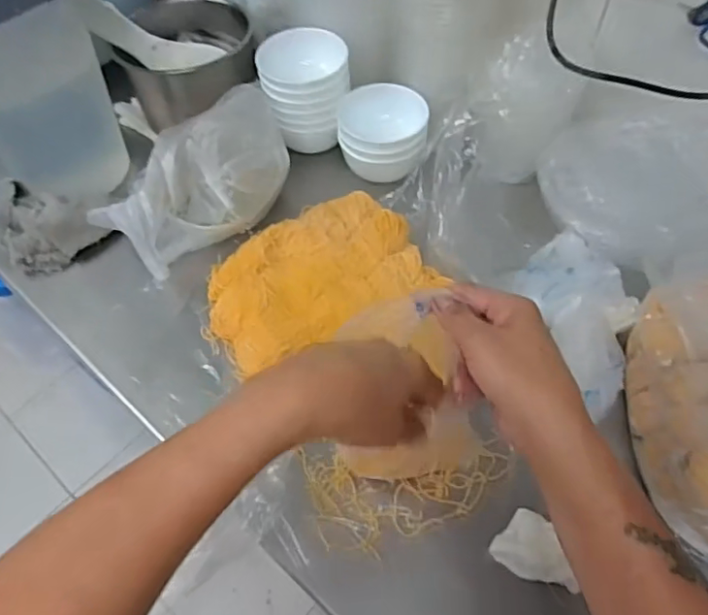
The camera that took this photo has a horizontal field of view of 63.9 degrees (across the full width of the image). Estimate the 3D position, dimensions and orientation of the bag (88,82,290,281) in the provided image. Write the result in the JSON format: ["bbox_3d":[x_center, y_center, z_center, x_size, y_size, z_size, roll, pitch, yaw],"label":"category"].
[{"bbox_3d":[-0.154,-0.139,0.621,0.121,0.098,0.235,32,62,22],"label":"bag"}]

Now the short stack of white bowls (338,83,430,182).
[{"bbox_3d":[0.034,-0.202,0.671,0.102,0.070,0.083,12,56,10],"label":"short stack of white bowls"}]

